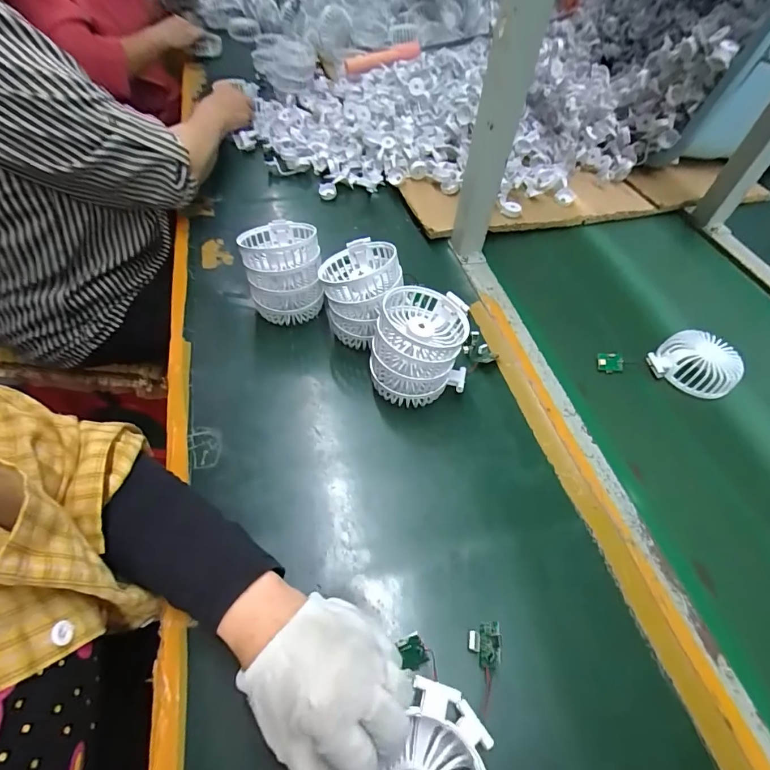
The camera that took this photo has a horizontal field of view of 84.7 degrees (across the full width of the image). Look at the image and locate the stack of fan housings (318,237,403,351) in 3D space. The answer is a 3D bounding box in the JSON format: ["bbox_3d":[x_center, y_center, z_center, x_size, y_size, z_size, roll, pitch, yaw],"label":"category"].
[{"bbox_3d":[-0.030,-0.108,0.507,0.091,0.111,0.095,-3,53,-4],"label":"stack of fan housings"}]

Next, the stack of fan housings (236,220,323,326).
[{"bbox_3d":[-0.124,-0.136,0.524,0.089,0.107,0.086,-7,53,-7],"label":"stack of fan housings"}]

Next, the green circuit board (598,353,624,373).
[{"bbox_3d":[0.278,-0.027,0.521,0.032,0.005,0.023,2,95,-4],"label":"green circuit board"}]

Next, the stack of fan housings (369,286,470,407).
[{"bbox_3d":[0.038,-0.039,0.461,0.103,0.102,0.093,4,53,1],"label":"stack of fan housings"}]

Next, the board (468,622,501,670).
[{"bbox_3d":[0.077,0.202,0.330,0.024,0.017,0.031,10,53,6],"label":"board"}]

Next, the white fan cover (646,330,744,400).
[{"bbox_3d":[0.377,-0.028,0.505,0.076,0.043,0.085,-33,61,-24],"label":"white fan cover"}]

